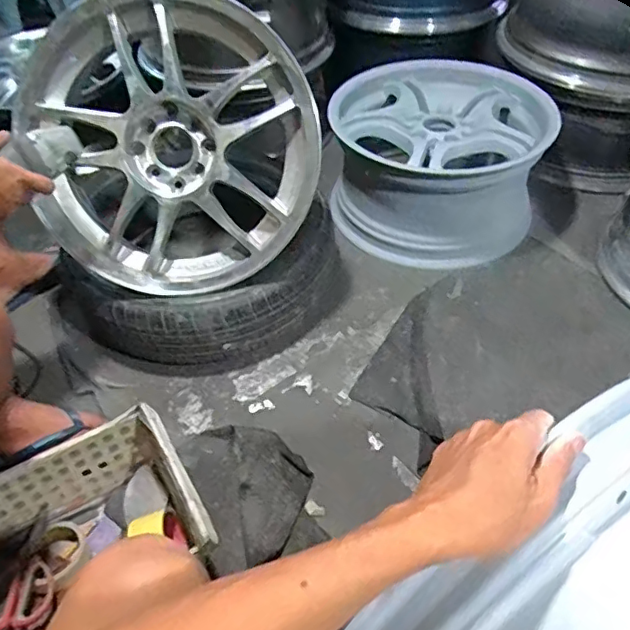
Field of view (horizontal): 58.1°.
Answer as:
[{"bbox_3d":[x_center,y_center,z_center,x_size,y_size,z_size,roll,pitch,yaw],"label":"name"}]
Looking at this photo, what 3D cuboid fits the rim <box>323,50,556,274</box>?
[{"bbox_3d":[0.277,-0.354,1.265,0.450,0.257,0.425,-2,48,2],"label":"rim"}]

